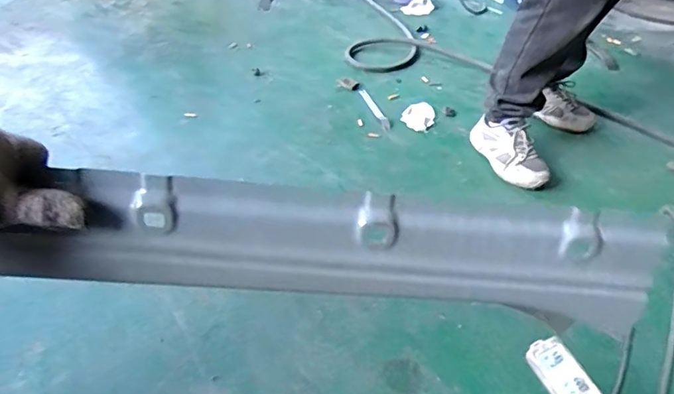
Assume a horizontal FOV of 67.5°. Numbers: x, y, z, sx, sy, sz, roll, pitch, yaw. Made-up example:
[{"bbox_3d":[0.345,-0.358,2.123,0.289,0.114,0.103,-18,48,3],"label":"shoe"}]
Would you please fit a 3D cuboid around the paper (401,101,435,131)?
[{"bbox_3d":[0.244,-0.246,1.516,0.092,0.020,0.149,9,39,5],"label":"paper"}]

